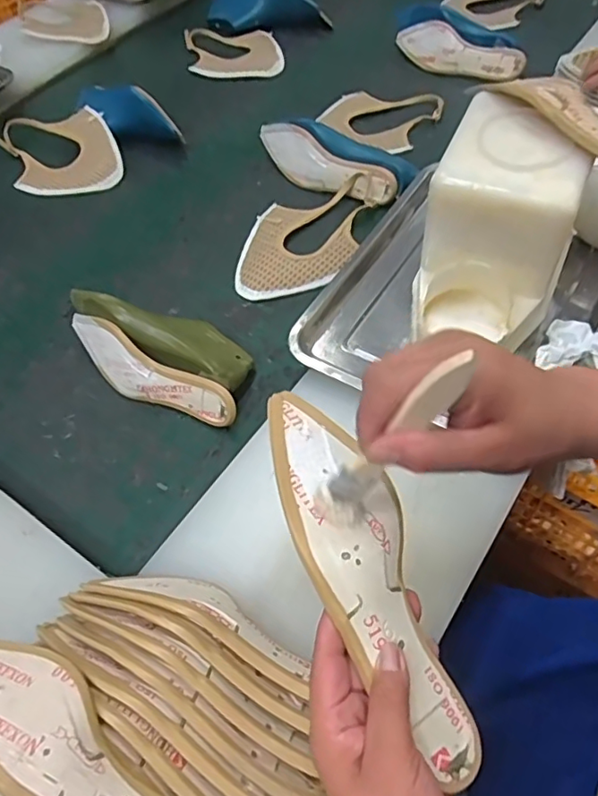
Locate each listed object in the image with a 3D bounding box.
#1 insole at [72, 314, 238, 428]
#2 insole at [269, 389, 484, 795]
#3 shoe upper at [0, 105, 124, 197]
[{"bbox_3d":[-0.176,-0.032,0.652,0.249,0.070,0.035,25,25,16],"label":"insole"},{"bbox_3d":[0.041,0.101,0.341,0.066,0.039,0.244,-23,73,-10],"label":"insole"},{"bbox_3d":[-0.401,-0.418,0.945,0.174,0.036,0.241,-25,58,-11],"label":"shoe upper"}]

